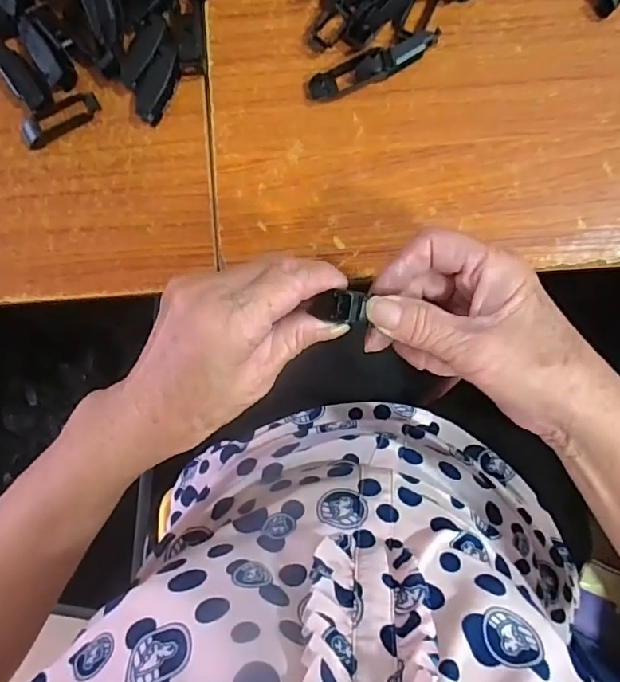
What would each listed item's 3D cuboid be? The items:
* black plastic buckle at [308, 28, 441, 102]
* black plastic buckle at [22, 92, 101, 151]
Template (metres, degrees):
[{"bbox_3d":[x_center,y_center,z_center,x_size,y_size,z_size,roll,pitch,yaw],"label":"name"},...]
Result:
[{"bbox_3d":[0.042,-0.176,0.329,0.087,0.017,0.018,-19,93,5],"label":"black plastic buckle"},{"bbox_3d":[-0.170,-0.151,0.350,0.056,0.010,0.016,-28,92,5],"label":"black plastic buckle"}]

